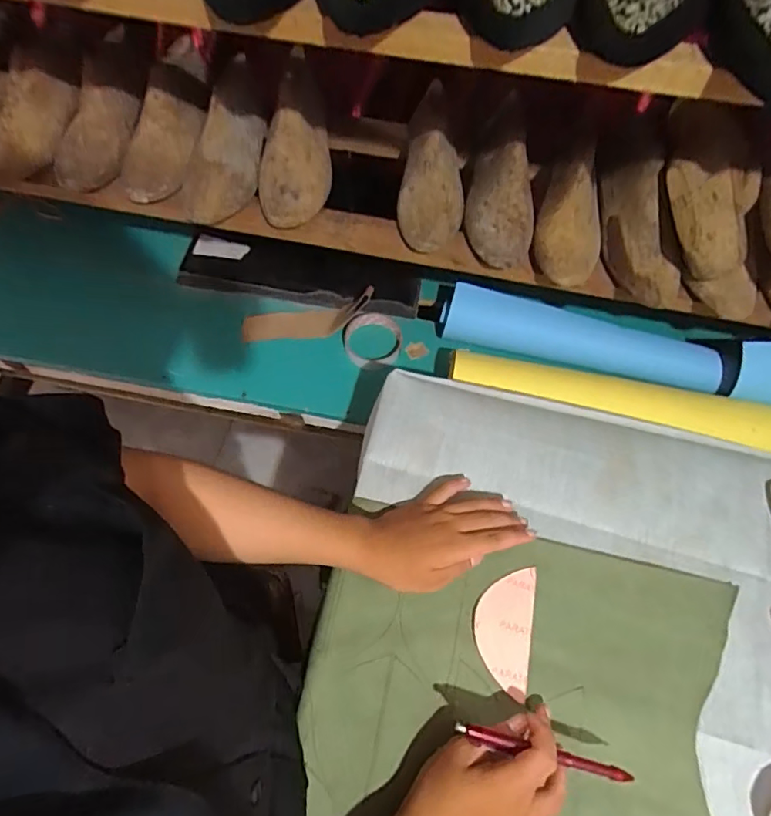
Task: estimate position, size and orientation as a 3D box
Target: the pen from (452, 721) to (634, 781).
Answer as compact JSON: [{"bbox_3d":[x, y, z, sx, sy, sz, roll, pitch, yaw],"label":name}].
[{"bbox_3d":[0.118,0.258,0.395,0.135,0.007,0.011,15,64,0],"label":"pen"}]

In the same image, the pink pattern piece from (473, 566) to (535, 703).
[{"bbox_3d":[0.105,0.195,0.473,0.050,0.004,0.106,13,64,3],"label":"pink pattern piece"}]

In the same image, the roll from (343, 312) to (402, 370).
[{"bbox_3d":[-0.018,-0.096,0.750,0.082,0.014,0.086,1,64,-3],"label":"roll"}]

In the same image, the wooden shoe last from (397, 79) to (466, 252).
[{"bbox_3d":[0.057,-0.272,0.595,0.073,0.080,0.210,8,64,0],"label":"wooden shoe last"}]

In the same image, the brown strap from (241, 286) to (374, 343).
[{"bbox_3d":[-0.115,-0.132,0.773,0.194,0.052,0.048,-7,65,-7],"label":"brown strap"}]

